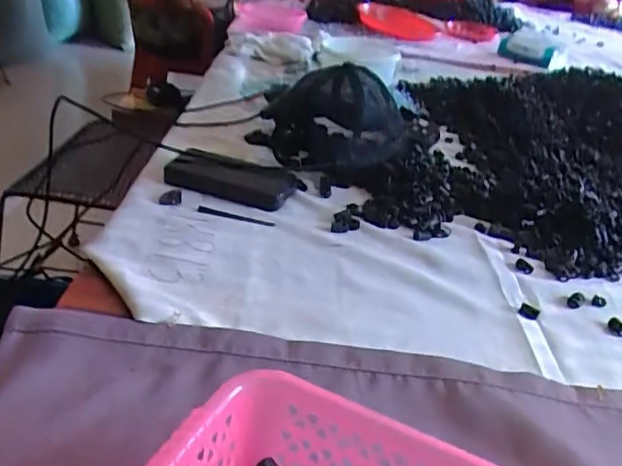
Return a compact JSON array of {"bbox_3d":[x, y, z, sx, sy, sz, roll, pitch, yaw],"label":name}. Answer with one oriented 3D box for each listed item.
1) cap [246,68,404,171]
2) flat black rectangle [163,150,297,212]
[{"bbox_3d":[0.028,-0.183,0.854,0.221,0.121,0.244,9,31,3],"label":"cap"},{"bbox_3d":[-0.103,-0.069,0.748,0.157,0.032,0.073,11,31,7],"label":"flat black rectangle"}]

